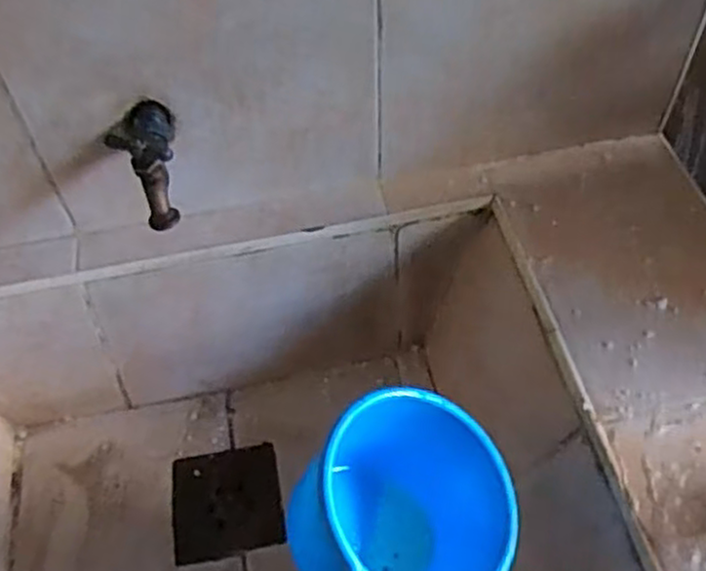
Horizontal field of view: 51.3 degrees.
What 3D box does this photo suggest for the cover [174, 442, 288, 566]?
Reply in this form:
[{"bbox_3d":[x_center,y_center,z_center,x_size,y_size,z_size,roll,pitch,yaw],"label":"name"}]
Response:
[{"bbox_3d":[-0.123,0.213,0.725,0.104,0.013,0.104,-10,53,-5],"label":"cover"}]

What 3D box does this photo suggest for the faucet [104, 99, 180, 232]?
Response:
[{"bbox_3d":[-0.167,-0.099,0.586,0.050,0.060,0.113,-7,56,-8],"label":"faucet"}]

